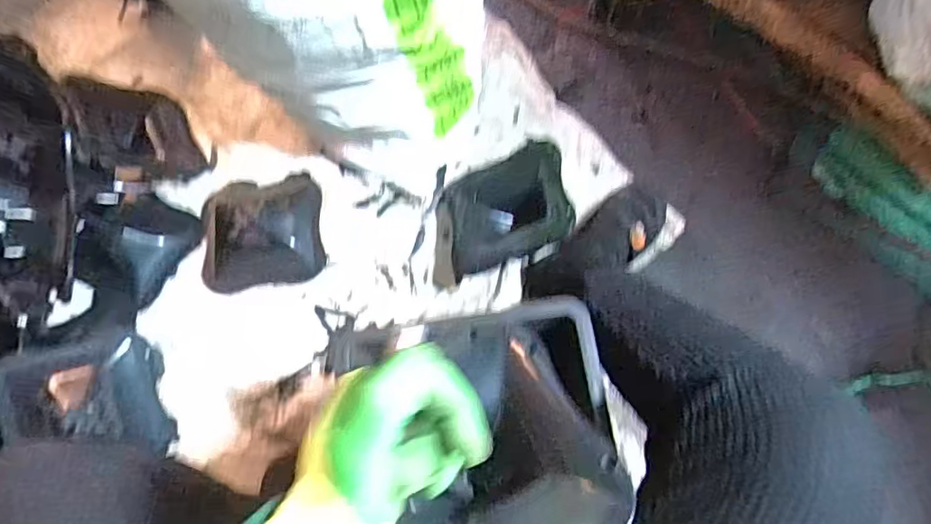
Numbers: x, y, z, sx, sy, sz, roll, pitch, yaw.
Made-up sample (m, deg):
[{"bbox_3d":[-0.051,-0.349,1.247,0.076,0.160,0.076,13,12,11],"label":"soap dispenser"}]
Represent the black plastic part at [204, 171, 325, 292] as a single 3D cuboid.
[{"bbox_3d":[-0.316,-0.057,0.875,0.186,0.065,0.185,-9,71,-1],"label":"black plastic part"}]

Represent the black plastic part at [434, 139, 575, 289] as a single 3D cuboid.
[{"bbox_3d":[0.042,-0.073,0.843,0.207,0.098,0.168,-15,71,-3],"label":"black plastic part"}]

